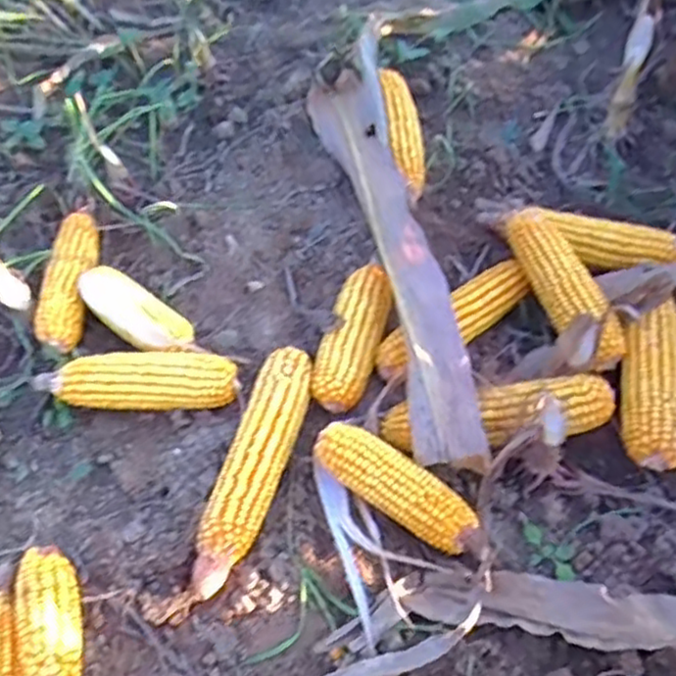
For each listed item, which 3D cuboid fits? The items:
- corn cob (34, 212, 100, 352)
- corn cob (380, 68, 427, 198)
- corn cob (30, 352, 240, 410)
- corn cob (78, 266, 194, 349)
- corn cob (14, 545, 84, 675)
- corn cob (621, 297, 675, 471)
[{"bbox_3d":[-0.298,-0.069,0.791,0.054,0.052,0.214,-5,56,0],"label":"corn cob"},{"bbox_3d":[0.077,-0.242,0.849,0.043,0.053,0.205,-5,56,1],"label":"corn cob"},{"bbox_3d":[-0.189,0.045,0.681,0.189,0.056,0.049,-1,56,3],"label":"corn cob"},{"bbox_3d":[-0.207,-0.025,0.731,0.155,0.045,0.054,31,63,22],"label":"corn cob"},{"bbox_3d":[-0.221,0.220,0.548,0.047,0.035,0.134,-19,57,-9],"label":"corn cob"},{"bbox_3d":[0.278,0.039,0.633,0.051,0.043,0.158,6,54,10],"label":"corn cob"}]

